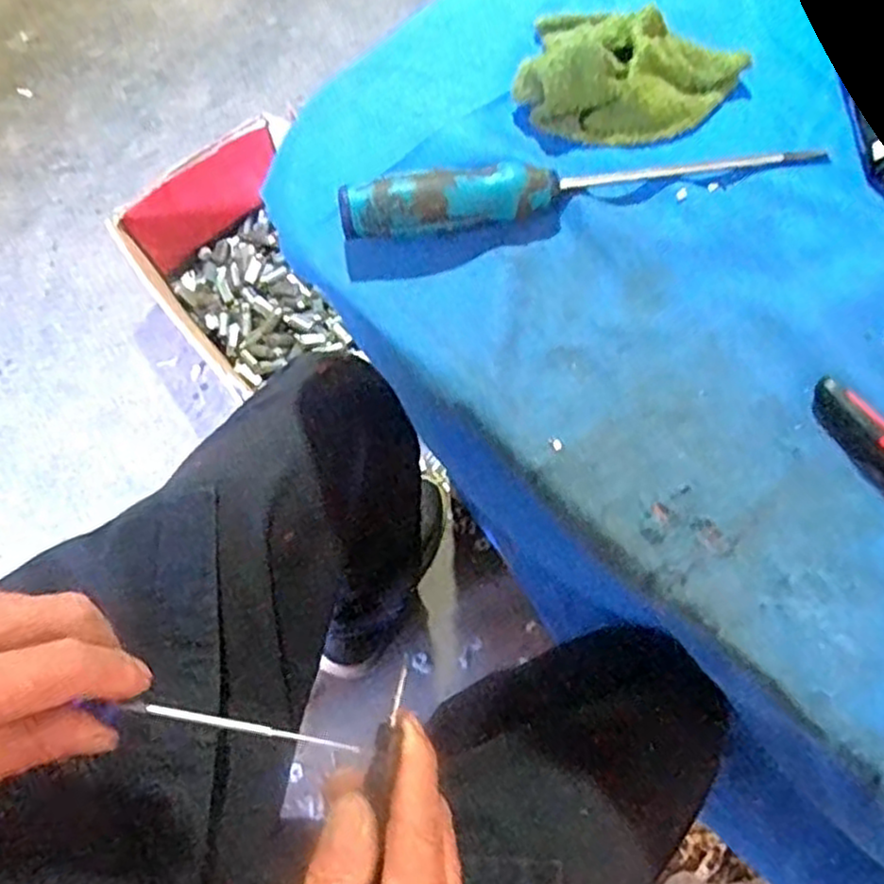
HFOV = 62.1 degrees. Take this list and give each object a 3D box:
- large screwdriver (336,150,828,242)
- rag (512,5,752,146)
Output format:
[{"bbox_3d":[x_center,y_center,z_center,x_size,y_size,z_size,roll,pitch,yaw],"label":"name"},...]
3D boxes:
[{"bbox_3d":[0.070,-0.133,0.365,0.241,0.028,0.027,-13,70,-3],"label":"large screwdriver"},{"bbox_3d":[0.099,-0.199,0.384,0.113,0.037,0.086,20,71,9],"label":"rag"}]

